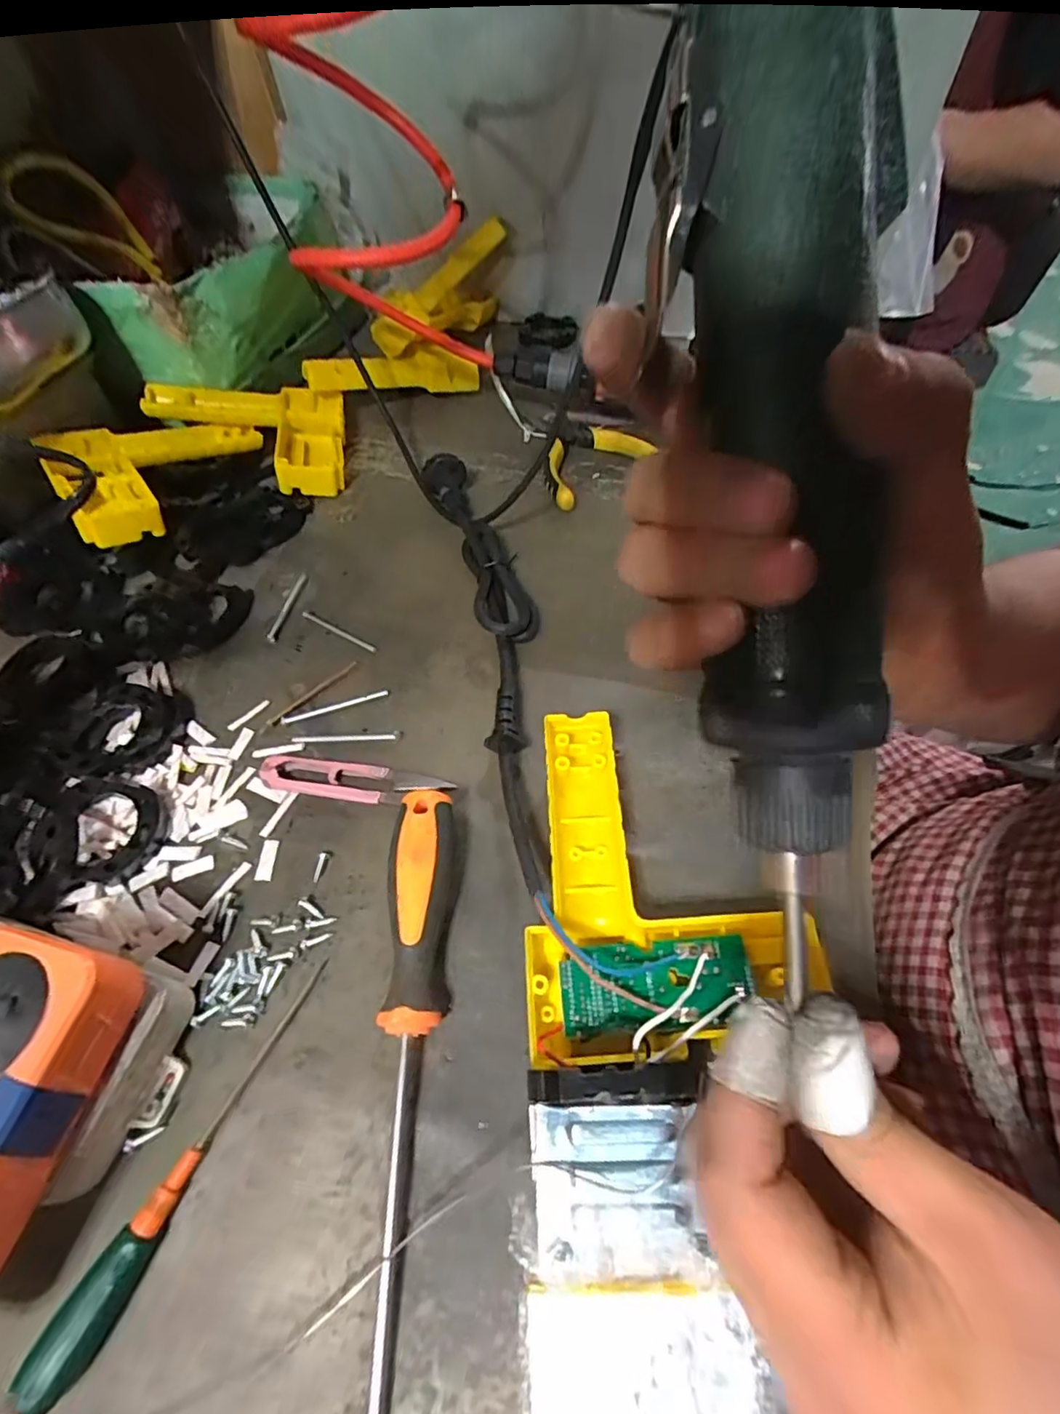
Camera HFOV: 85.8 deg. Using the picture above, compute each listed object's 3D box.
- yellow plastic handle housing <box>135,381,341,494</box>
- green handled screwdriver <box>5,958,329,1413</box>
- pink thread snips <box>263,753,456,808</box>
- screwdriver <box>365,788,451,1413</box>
[{"bbox_3d":[-0.226,-0.219,0.463,0.143,0.055,0.114,-10,56,-4],"label":"yellow plastic handle housing"},{"bbox_3d":[-0.124,0.170,0.216,0.017,0.016,0.142,24,61,18],"label":"green handled screwdriver"},{"bbox_3d":[-0.095,0.040,0.307,0.103,0.007,0.023,6,57,8],"label":"pink thread snips"},{"bbox_3d":[-0.048,0.148,0.217,0.023,0.029,0.240,-3,56,2],"label":"screwdriver"}]

